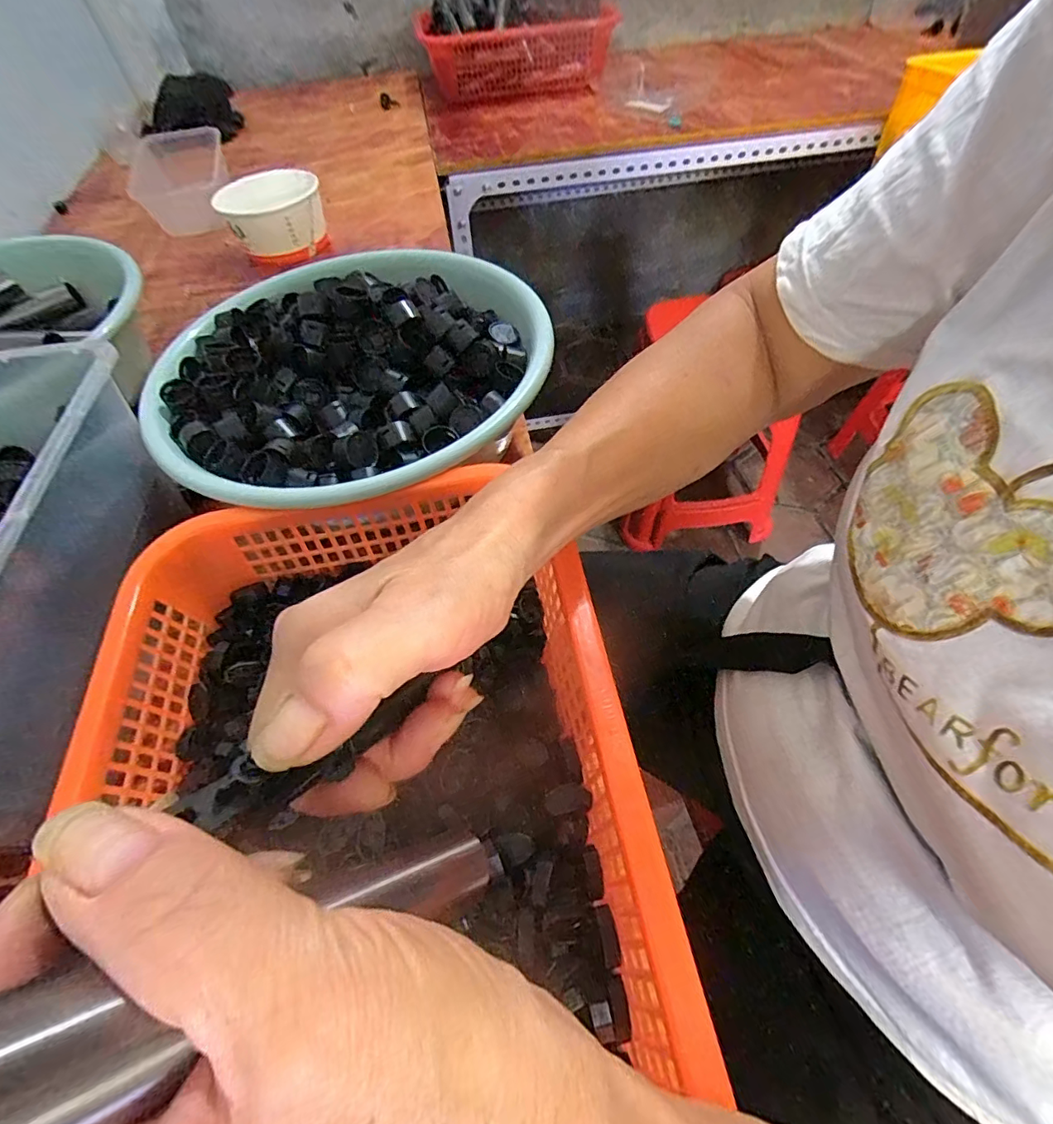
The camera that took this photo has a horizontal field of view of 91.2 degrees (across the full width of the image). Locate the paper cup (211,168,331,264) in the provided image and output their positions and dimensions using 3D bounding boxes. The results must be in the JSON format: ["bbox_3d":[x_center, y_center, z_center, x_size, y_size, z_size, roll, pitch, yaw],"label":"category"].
[{"bbox_3d":[-0.339,-0.468,0.695,0.128,0.069,0.146,-30,58,-17],"label":"paper cup"}]

